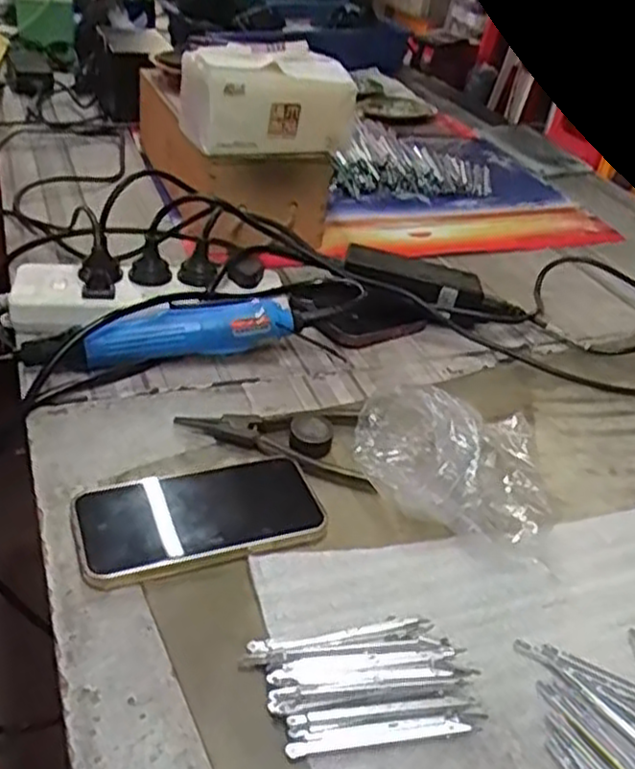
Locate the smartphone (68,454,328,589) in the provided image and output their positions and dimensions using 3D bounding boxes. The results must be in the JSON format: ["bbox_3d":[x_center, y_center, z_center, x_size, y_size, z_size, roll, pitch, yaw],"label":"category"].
[{"bbox_3d":[-0.075,0.078,0.478,0.146,0.017,0.083,-10,40,-21],"label":"smartphone"}]

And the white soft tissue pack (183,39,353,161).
[{"bbox_3d":[-0.046,-0.273,0.731,0.161,0.091,0.071,-11,40,-23],"label":"white soft tissue pack"}]

